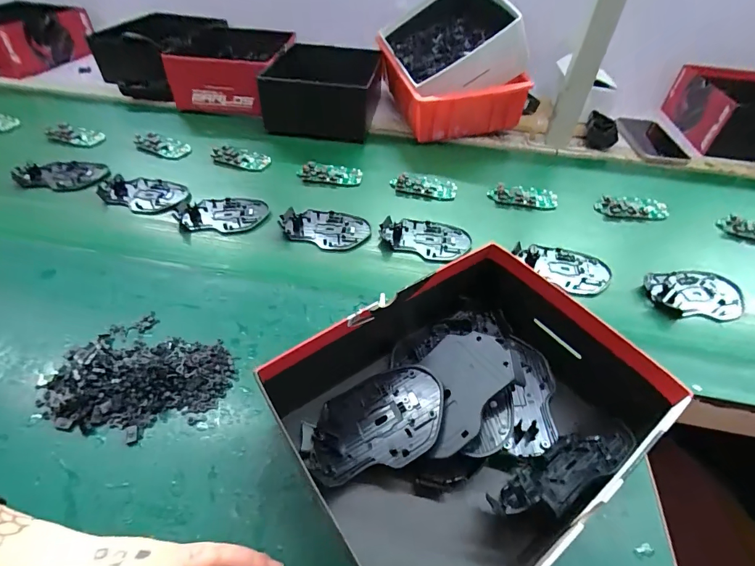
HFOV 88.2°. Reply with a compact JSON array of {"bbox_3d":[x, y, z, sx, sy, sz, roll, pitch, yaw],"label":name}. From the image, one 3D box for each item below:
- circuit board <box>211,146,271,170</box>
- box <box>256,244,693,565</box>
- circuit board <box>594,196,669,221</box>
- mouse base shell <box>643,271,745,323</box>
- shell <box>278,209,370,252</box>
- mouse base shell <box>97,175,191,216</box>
[{"bbox_3d":[-0.219,-0.199,0.620,0.093,0.016,0.035,10,48,6],"label":"circuit board"},{"bbox_3d":[0.081,0.092,0.307,0.267,0.091,0.199,-27,54,-25],"label":"box"},{"bbox_3d":[0.370,-0.109,0.566,0.099,0.012,0.044,2,47,-2],"label":"circuit board"},{"bbox_3d":[0.373,0.015,0.454,0.112,0.009,0.071,0,47,-3],"label":"mouse base shell"},{"bbox_3d":[-0.068,-0.074,0.511,0.114,0.011,0.069,10,48,6],"label":"shell"},{"bbox_3d":[-0.326,-0.125,0.547,0.126,0.012,0.070,10,48,6],"label":"mouse base shell"}]

